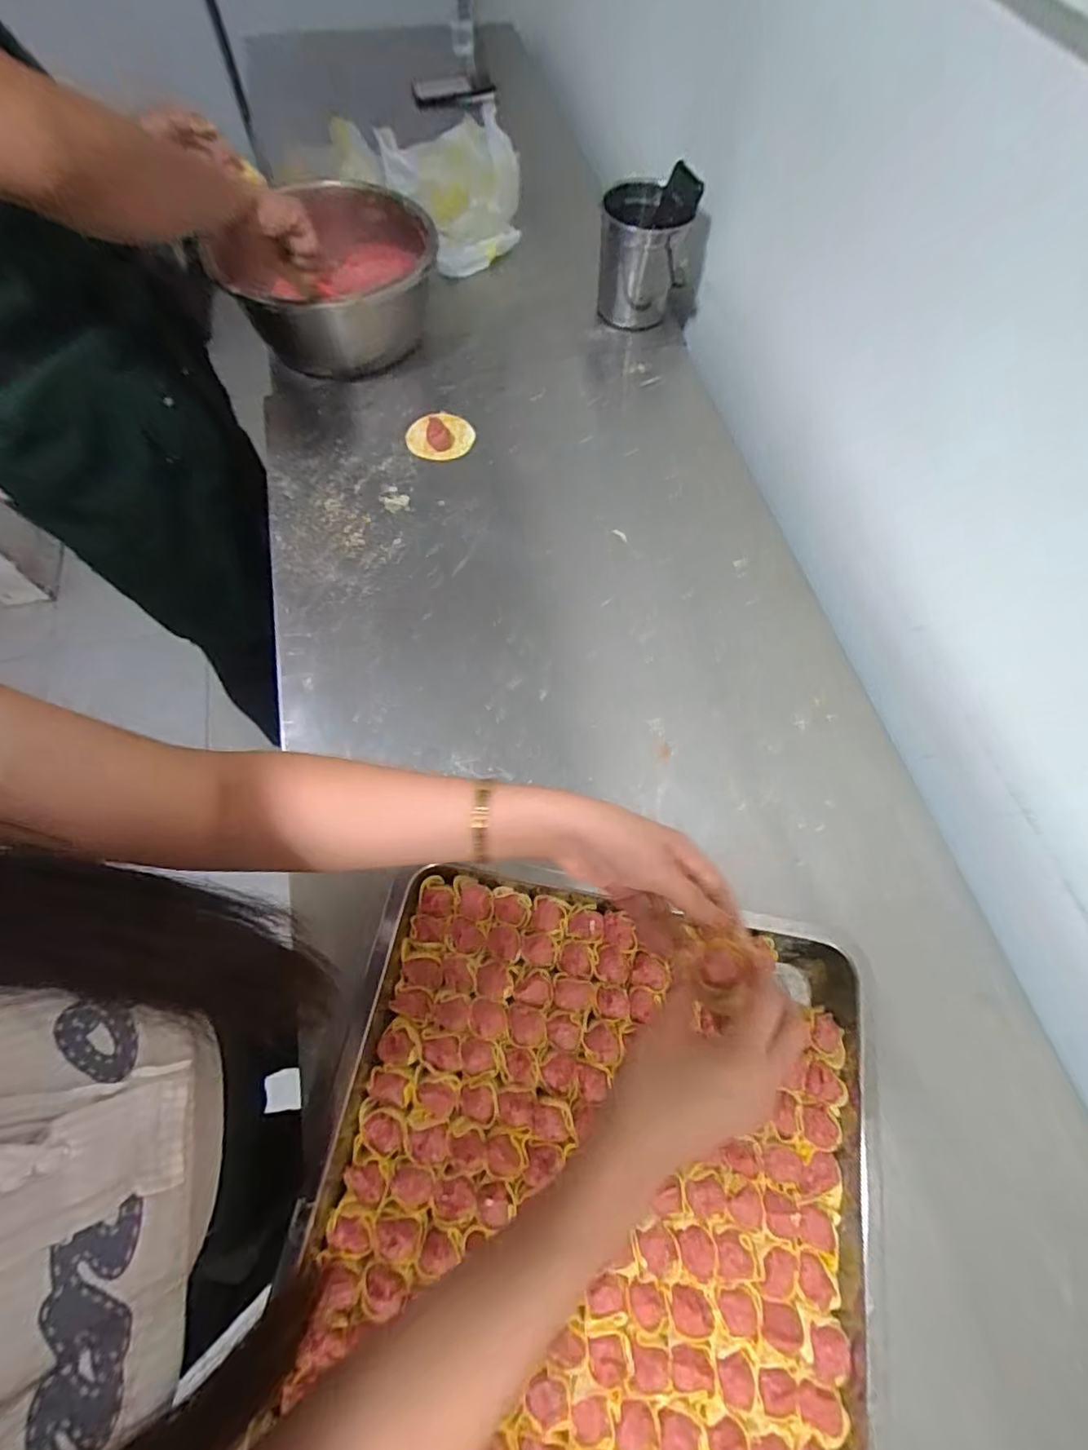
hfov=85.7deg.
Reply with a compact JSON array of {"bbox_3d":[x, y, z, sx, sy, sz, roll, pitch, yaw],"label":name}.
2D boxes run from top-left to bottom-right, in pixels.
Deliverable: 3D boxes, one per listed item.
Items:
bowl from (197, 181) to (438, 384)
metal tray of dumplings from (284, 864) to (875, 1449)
[{"bbox_3d":[-0.279,-0.609,0.814,0.249,0.141,0.289,0,63,-2],"label":"bowl"},{"bbox_3d":[0.022,0.407,0.380,0.378,0.045,0.583,10,63,3],"label":"metal tray of dumplings"}]

